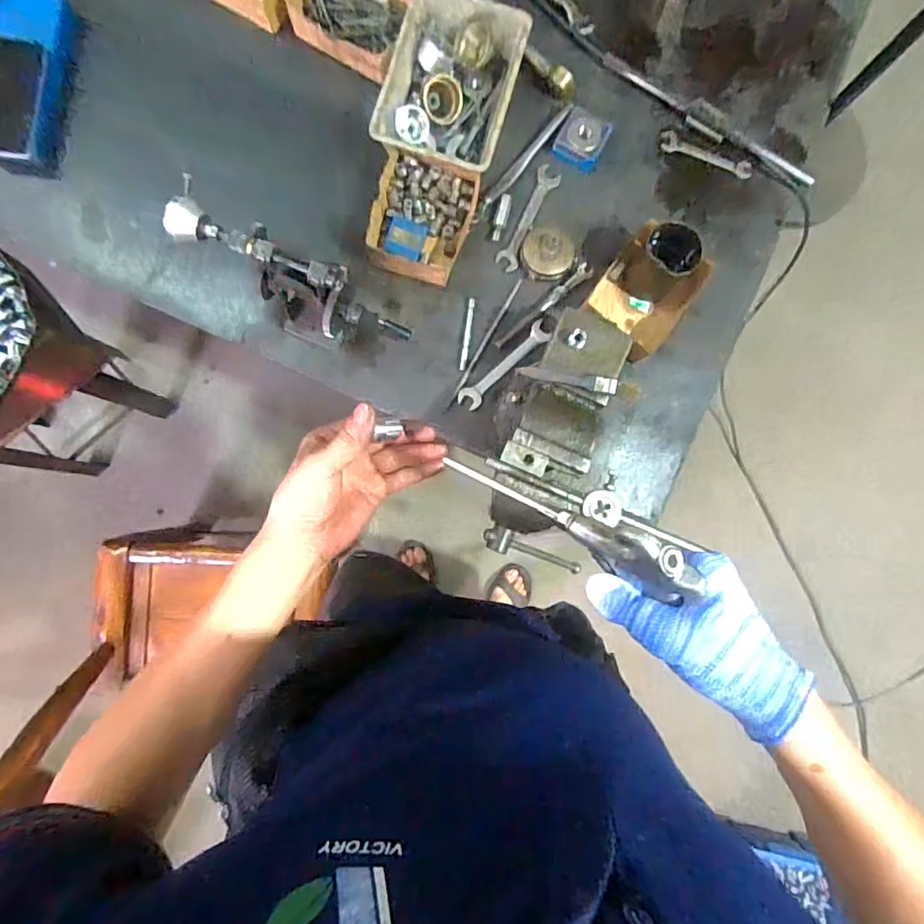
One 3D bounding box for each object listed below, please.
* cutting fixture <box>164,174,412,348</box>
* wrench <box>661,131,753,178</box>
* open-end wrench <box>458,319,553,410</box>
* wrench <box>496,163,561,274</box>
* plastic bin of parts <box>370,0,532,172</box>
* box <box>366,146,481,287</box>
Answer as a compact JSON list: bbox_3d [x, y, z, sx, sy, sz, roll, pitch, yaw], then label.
[{"bbox_3d":[-0.211,-0.221,0.693,0.276,0.177,0.071,27,84,-1],"label":"cutting fixture"},{"bbox_3d":[0.381,-0.479,0.835,0.146,0.006,0.032,23,84,-1],"label":"wrench"},{"bbox_3d":[0.064,-0.142,0.787,0.168,0.014,0.033,-43,89,-6],"label":"open-end wrench"},{"bbox_3d":[0.099,-0.368,0.809,0.036,0.010,0.170,26,84,-1],"label":"wrench"},{"bbox_3d":[-0.014,-0.549,0.785,0.177,0.066,0.242,16,85,-2],"label":"plastic bin of parts"},{"bbox_3d":[-0.060,-0.351,0.785,0.144,0.044,0.166,17,85,-2],"label":"box"}]

